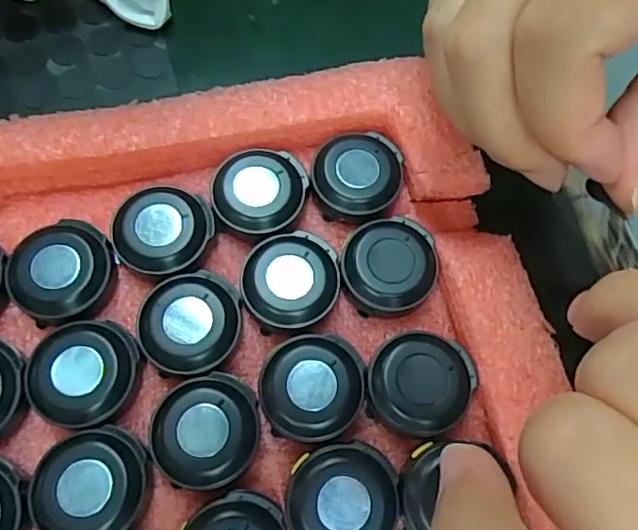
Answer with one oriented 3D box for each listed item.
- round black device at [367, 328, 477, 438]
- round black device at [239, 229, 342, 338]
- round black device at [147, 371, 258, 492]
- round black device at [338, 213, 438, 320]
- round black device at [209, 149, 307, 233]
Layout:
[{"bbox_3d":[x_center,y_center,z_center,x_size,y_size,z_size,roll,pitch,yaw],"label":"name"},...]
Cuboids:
[{"bbox_3d":[0.029,0.034,0.170,0.028,0.013,0.029,1,70,-2],"label":"round black device"},{"bbox_3d":[-0.009,0.005,0.179,0.029,0.013,0.028,-3,70,-3],"label":"round black device"},{"bbox_3d":[-0.031,0.046,0.163,0.029,0.012,0.029,1,70,-2],"label":"round black device"},{"bbox_3d":[0.022,0.001,0.183,0.030,0.013,0.028,1,70,-2],"label":"round black device"},{"bbox_3d":[-0.019,-0.023,0.188,0.029,0.013,0.027,1,70,-2],"label":"round black device"}]

